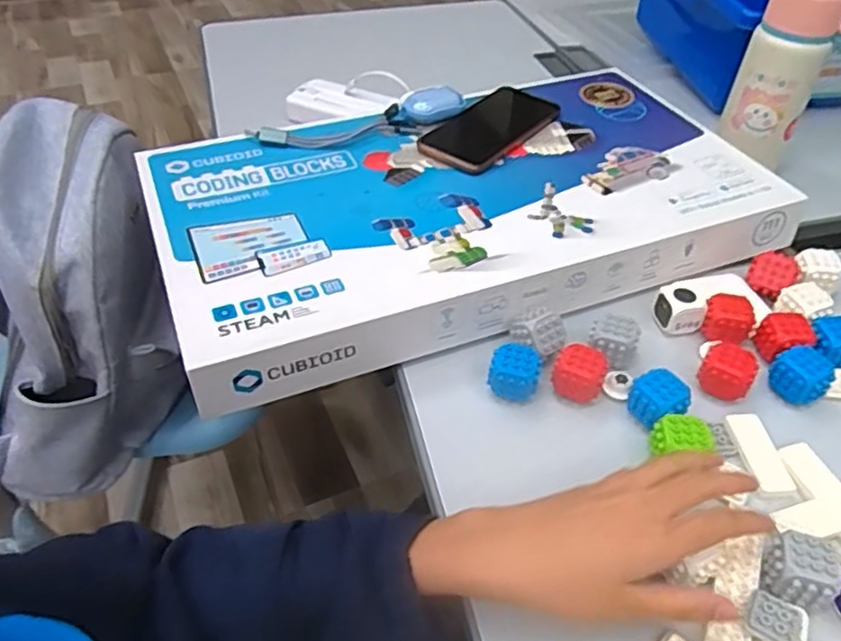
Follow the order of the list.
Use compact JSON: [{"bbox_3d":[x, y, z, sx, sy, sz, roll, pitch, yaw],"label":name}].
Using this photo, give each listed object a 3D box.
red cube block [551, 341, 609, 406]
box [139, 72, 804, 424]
[{"bbox_3d":[0.117,0.040,0.493,0.037,0.035,0.031,15,46,13],"label":"red cube block"},{"bbox_3d":[0.041,-0.114,0.629,0.545,0.047,0.304,-14,47,-17],"label":"box"}]

